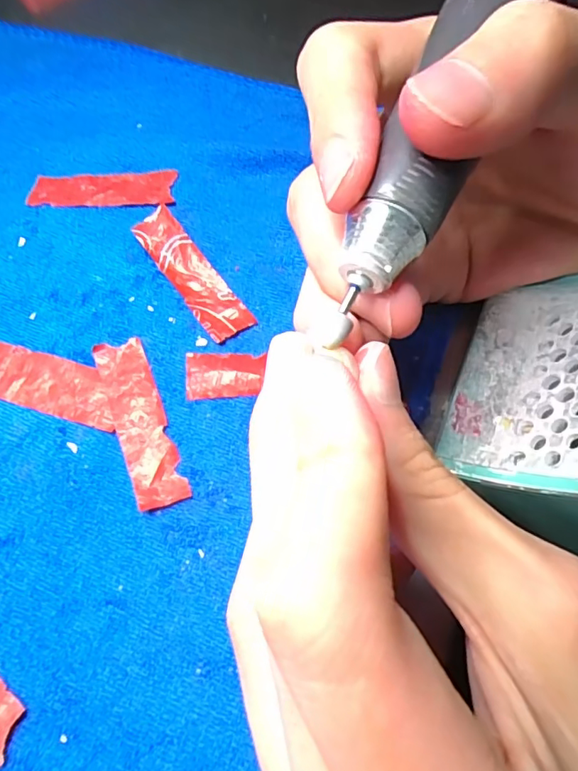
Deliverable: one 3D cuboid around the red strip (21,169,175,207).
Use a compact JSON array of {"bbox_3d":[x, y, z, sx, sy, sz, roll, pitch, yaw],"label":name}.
[{"bbox_3d":[-0.075,-0.080,0.208,0.059,0.004,0.016,2,63,4],"label":"red strip"}]

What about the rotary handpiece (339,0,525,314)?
[{"bbox_3d":[0.060,-0.107,0.129,0.023,0.022,0.200,24,78,14],"label":"rotary handpiece"}]

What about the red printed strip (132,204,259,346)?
[{"bbox_3d":[-0.035,-0.040,0.187,0.015,0.004,0.058,-35,74,-12],"label":"red printed strip"}]

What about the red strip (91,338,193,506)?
[{"bbox_3d":[-0.047,0.011,0.165,0.015,0.004,0.058,-22,65,-7],"label":"red strip"}]

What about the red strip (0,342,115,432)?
[{"bbox_3d":[-0.081,-0.002,0.171,0.057,0.004,0.019,14,65,10],"label":"red strip"}]

